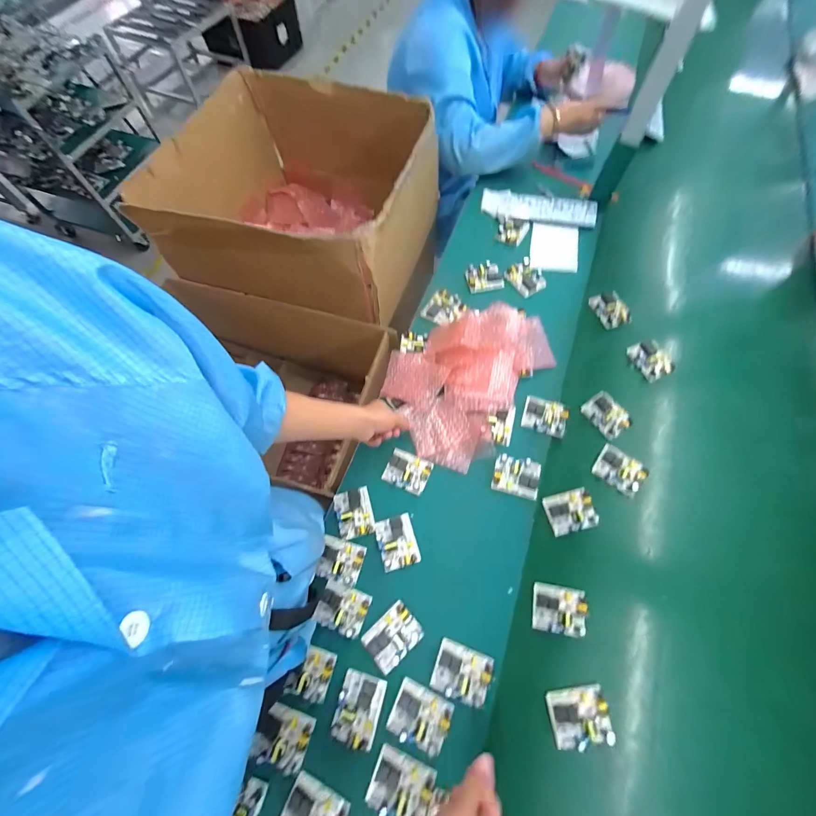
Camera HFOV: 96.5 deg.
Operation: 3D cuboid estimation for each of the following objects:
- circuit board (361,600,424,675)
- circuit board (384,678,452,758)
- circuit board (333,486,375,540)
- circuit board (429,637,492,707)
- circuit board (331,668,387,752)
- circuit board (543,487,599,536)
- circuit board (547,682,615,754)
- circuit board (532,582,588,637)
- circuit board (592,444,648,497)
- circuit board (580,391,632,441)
[{"bbox_3d":[-0.024,0.354,0.564,0.081,0.021,0.063,-38,70,-14],"label":"circuit board"},{"bbox_3d":[0.018,0.445,0.521,0.079,0.023,0.067,22,68,11],"label":"circuit board"},{"bbox_3d":[-0.097,0.186,0.649,0.063,0.024,0.083,-15,66,-5],"label":"circuit board"},{"bbox_3d":[0.081,0.396,0.542,0.081,0.014,0.067,17,67,9],"label":"circuit board"},{"bbox_3d":[-0.073,0.442,0.529,0.063,0.024,0.087,13,67,7],"label":"circuit board"},{"bbox_3d":[0.291,0.185,0.651,0.078,0.022,0.069,-12,66,-4],"label":"circuit board"},{"bbox_3d":[0.250,0.451,0.531,0.082,0.014,0.066,-12,51,3],"label":"circuit board"},{"bbox_3d":[0.246,0.326,0.589,0.080,0.018,0.068,8,66,5],"label":"circuit board"},{"bbox_3d":[0.394,0.114,0.674,0.082,0.022,0.067,36,72,16],"label":"circuit board"},{"bbox_3d":[0.395,0.014,0.724,0.059,0.026,0.086,-26,68,-10],"label":"circuit board"}]

